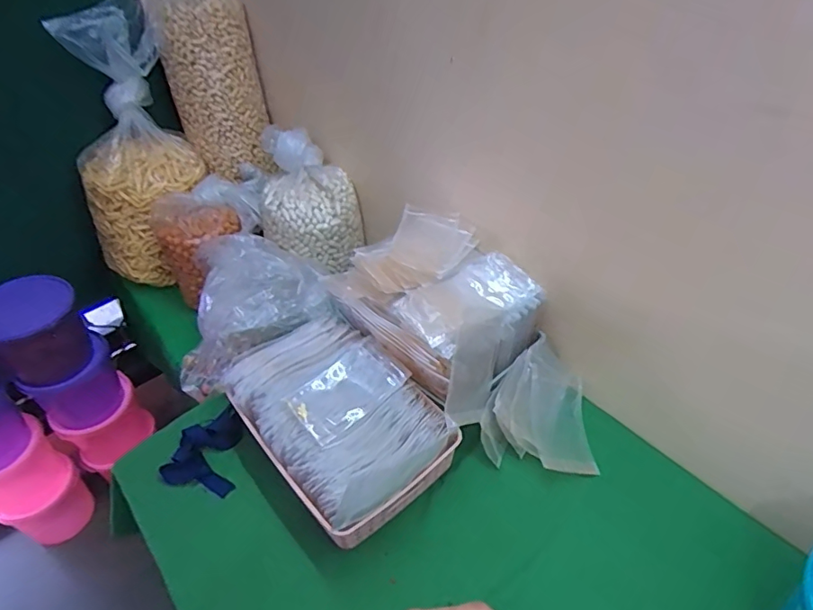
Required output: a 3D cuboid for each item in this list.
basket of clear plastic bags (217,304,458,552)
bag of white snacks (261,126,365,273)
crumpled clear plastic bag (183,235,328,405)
[{"bbox_3d":[-0.107,0.172,0.789,0.222,0.112,0.331,-31,49,-27],"label":"basket of clear plastic bags"},{"bbox_3d":[-0.221,-0.237,1.149,0.207,0.236,0.230,-17,44,-14],"label":"bag of white snacks"},{"bbox_3d":[-0.305,-0.008,1.040,0.305,0.181,0.292,-7,43,-4],"label":"crumpled clear plastic bag"}]

